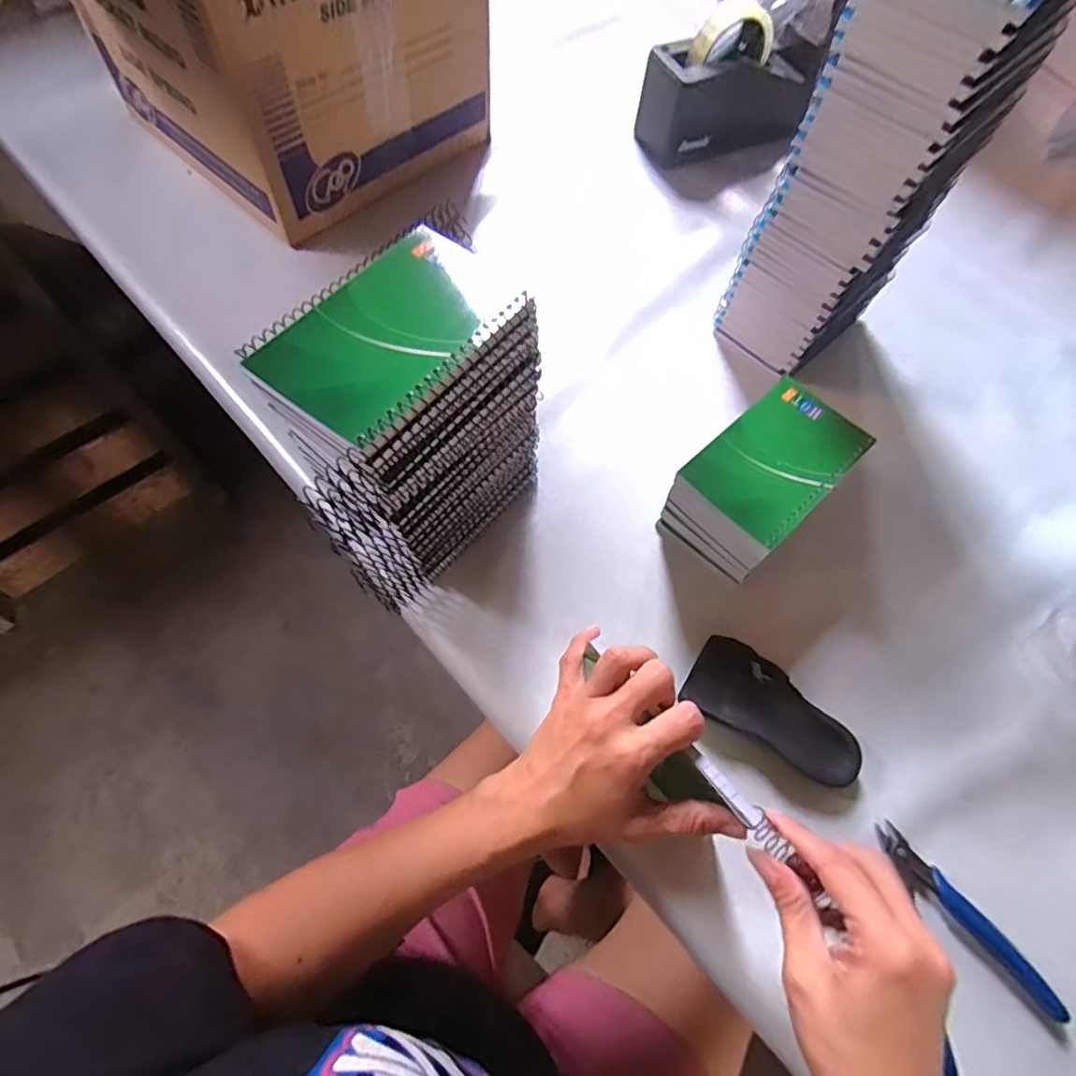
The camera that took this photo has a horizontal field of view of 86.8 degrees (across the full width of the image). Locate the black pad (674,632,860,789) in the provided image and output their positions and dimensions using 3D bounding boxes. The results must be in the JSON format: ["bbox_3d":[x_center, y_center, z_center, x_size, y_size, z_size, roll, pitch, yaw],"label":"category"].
[{"bbox_3d":[0.165,0.118,0.396,0.117,0.017,0.055,31,68,12],"label":"black pad"}]

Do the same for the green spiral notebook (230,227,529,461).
[{"bbox_3d":[-0.073,-0.106,0.288,0.083,0.014,0.130,35,69,13],"label":"green spiral notebook"}]

